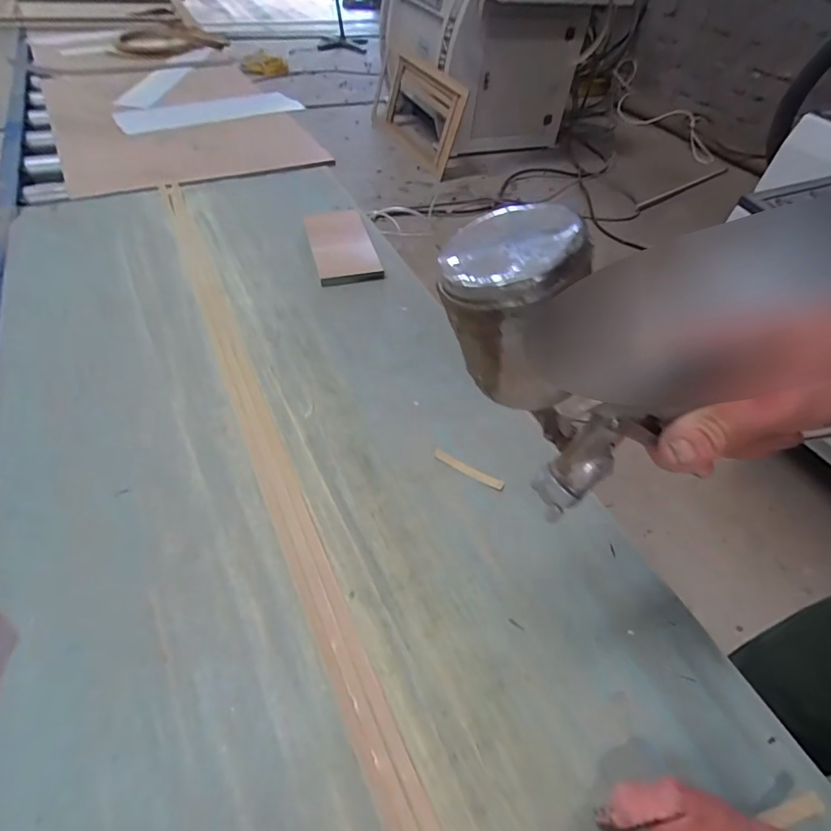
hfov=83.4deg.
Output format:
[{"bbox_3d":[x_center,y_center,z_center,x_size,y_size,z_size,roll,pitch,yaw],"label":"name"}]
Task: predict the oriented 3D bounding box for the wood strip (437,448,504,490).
[{"bbox_3d":[0.067,0.069,0.598,0.096,0.004,0.013,27,53,18],"label":"wood strip"}]

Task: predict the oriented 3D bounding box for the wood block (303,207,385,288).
[{"bbox_3d":[-0.144,-0.336,0.911,0.118,0.016,0.241,-11,52,-13],"label":"wood block"}]

